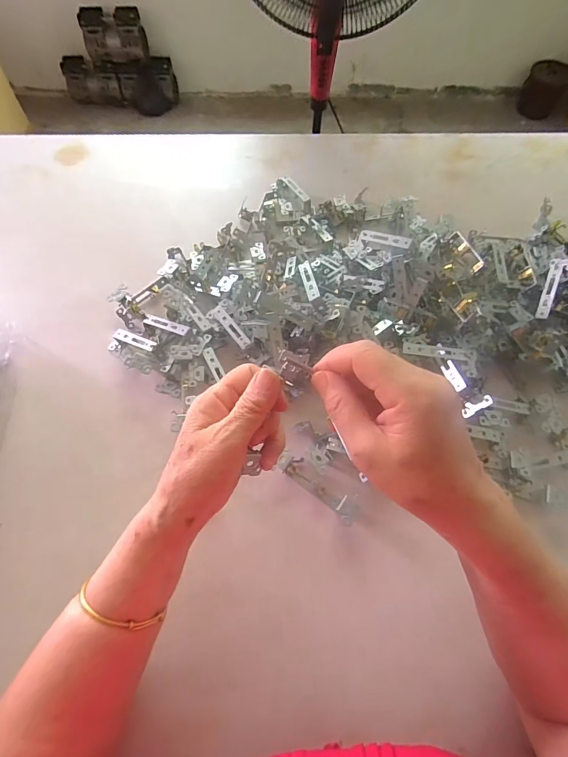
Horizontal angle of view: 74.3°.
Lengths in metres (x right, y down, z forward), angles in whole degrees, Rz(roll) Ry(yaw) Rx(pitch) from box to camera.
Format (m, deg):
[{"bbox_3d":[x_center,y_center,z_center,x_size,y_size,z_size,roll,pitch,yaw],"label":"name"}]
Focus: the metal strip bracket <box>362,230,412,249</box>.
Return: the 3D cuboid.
[{"bbox_3d":[0.126,-0.175,0.469,0.075,0.004,0.013,32,97,39],"label":"metal strip bracket"}]

